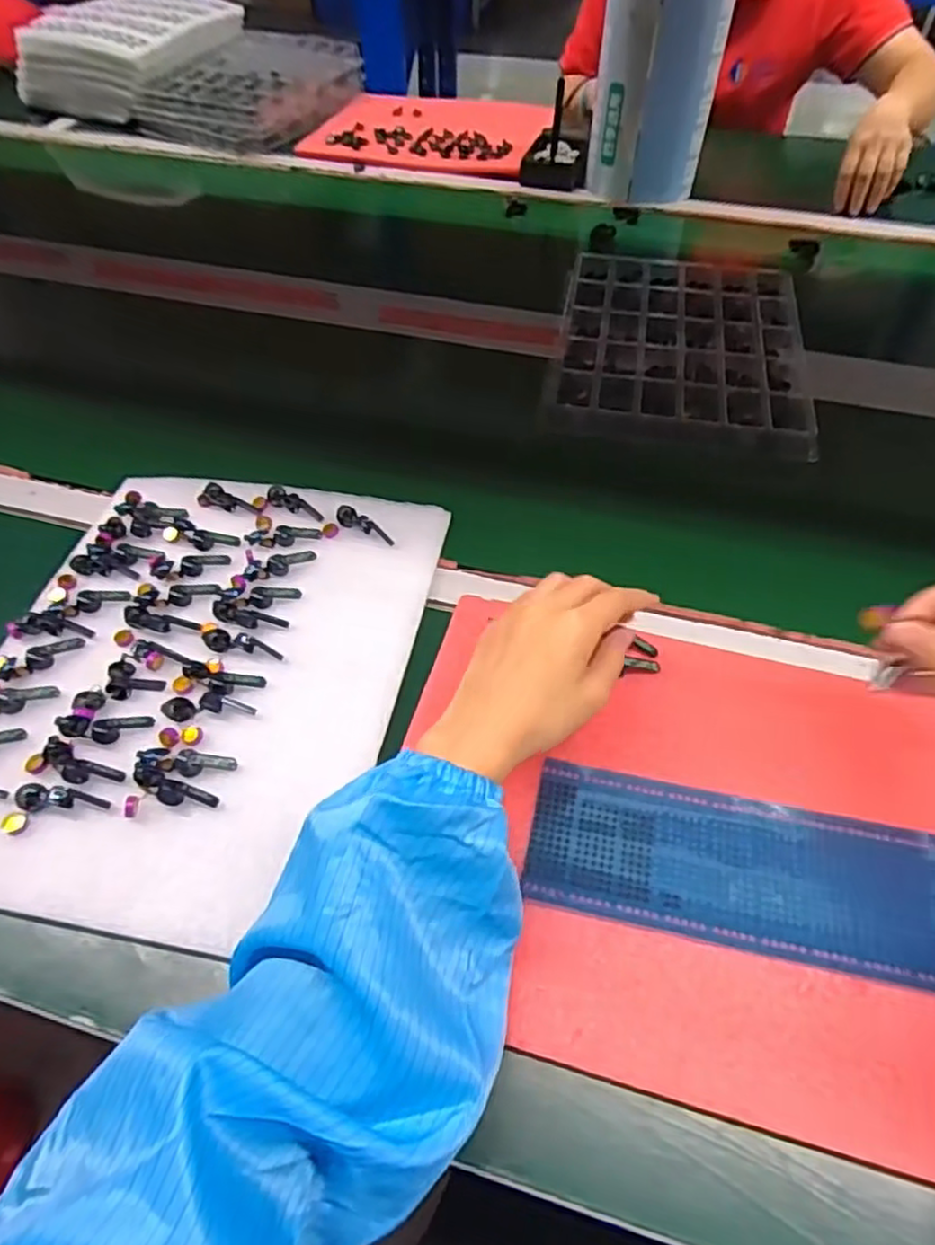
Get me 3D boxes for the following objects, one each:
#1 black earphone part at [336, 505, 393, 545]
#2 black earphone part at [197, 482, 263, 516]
[{"bbox_3d":[-0.079,-0.073,0.539,0.051,0.008,0.017,35,58,25],"label":"black earphone part"},{"bbox_3d":[-0.187,-0.095,0.553,0.050,0.009,0.017,21,53,16],"label":"black earphone part"}]

